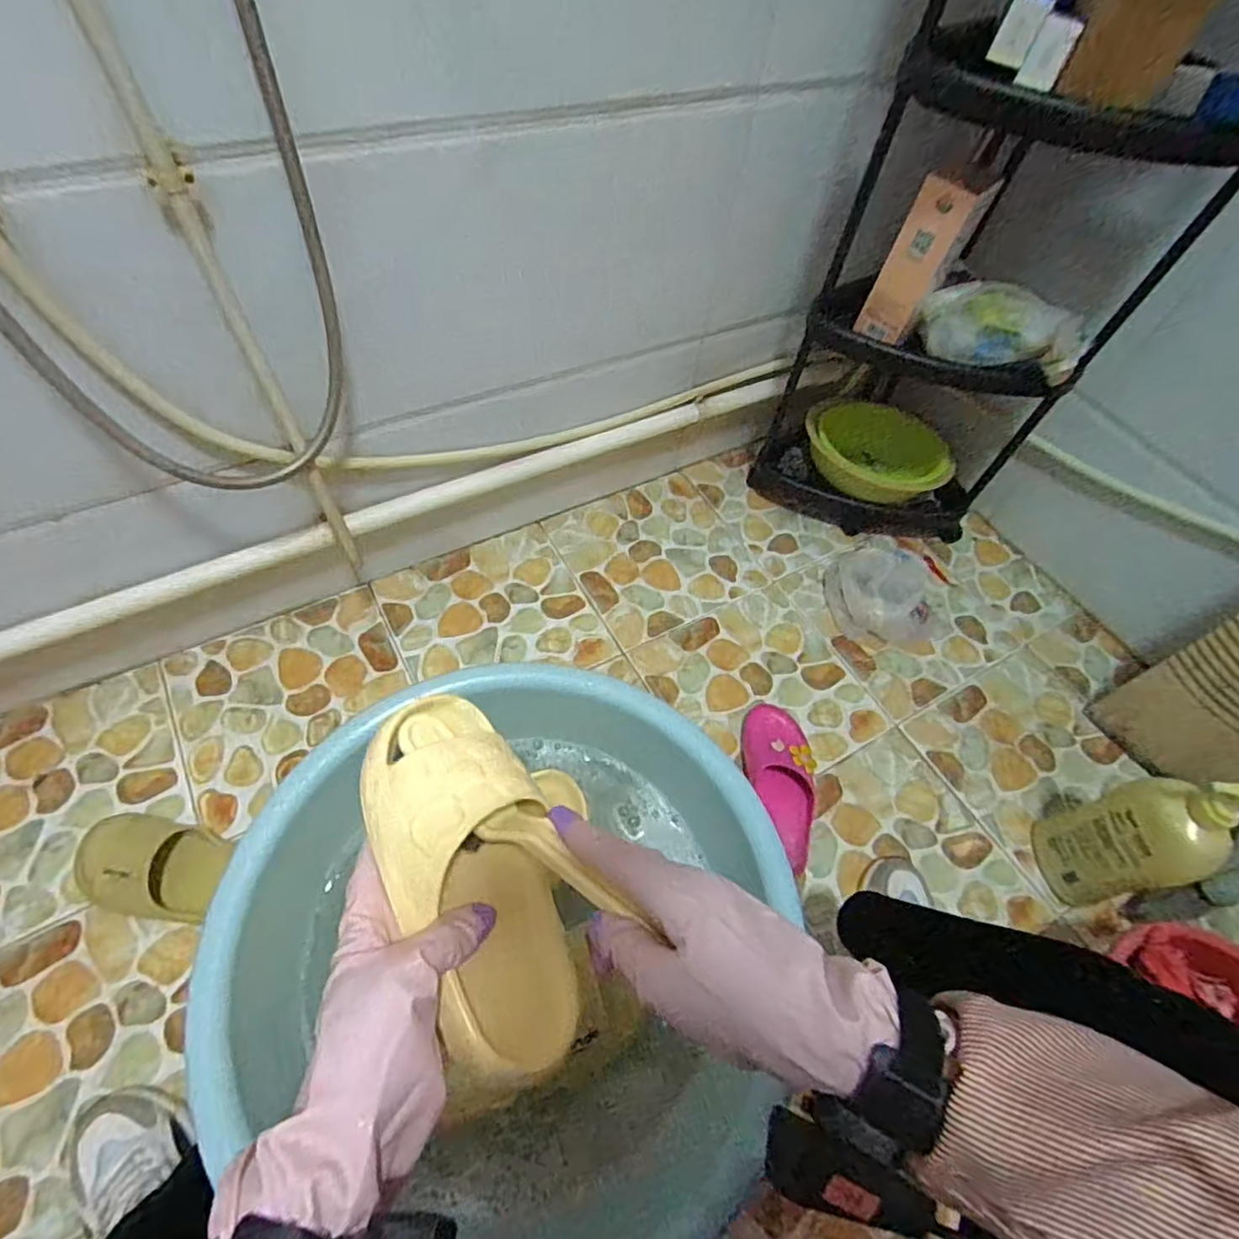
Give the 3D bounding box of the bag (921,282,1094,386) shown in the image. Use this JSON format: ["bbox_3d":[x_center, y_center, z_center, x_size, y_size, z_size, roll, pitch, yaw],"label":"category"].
[{"bbox_3d":[0.492,-0.377,0.802,0.099,0.092,0.200,-34,67,-24],"label":"bag"}]

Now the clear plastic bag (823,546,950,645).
[{"bbox_3d":[0.456,-0.051,1.039,0.192,0.091,0.172,6,57,0],"label":"clear plastic bag"}]

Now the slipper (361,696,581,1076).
[{"bbox_3d":[-0.090,0.152,0.383,0.099,0.070,0.230,-21,74,-16],"label":"slipper"}]

